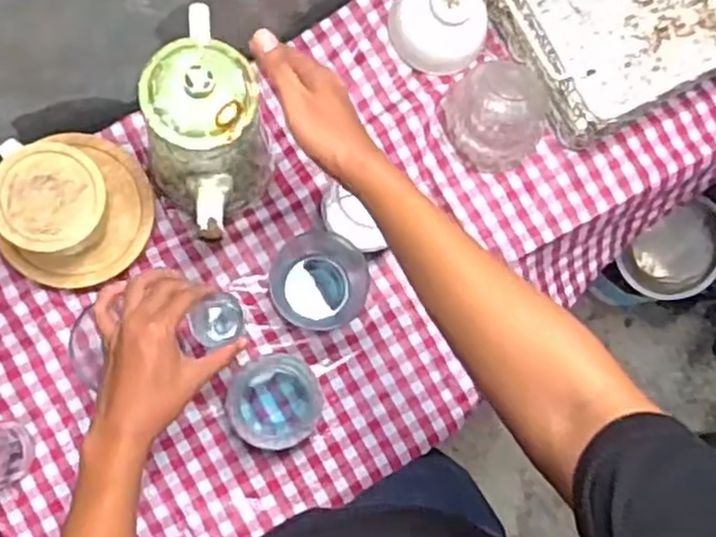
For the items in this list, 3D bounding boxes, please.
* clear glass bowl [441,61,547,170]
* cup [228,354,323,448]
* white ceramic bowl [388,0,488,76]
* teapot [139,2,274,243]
[{"bbox_3d":[0.147,-0.164,0.771,0.109,0.067,0.096,44,81,3],"label":"clear glass bowl"},{"bbox_3d":[-0.084,0.135,0.730,0.091,0.050,0.089,-5,82,-5],"label":"cup"},{"bbox_3d":[0.087,-0.265,0.775,0.107,0.052,0.091,19,81,-1],"label":"white ceramic bowl"},{"bbox_3d":[-0.133,-0.121,0.675,0.092,0.209,0.206,-10,83,-6],"label":"teapot"}]

